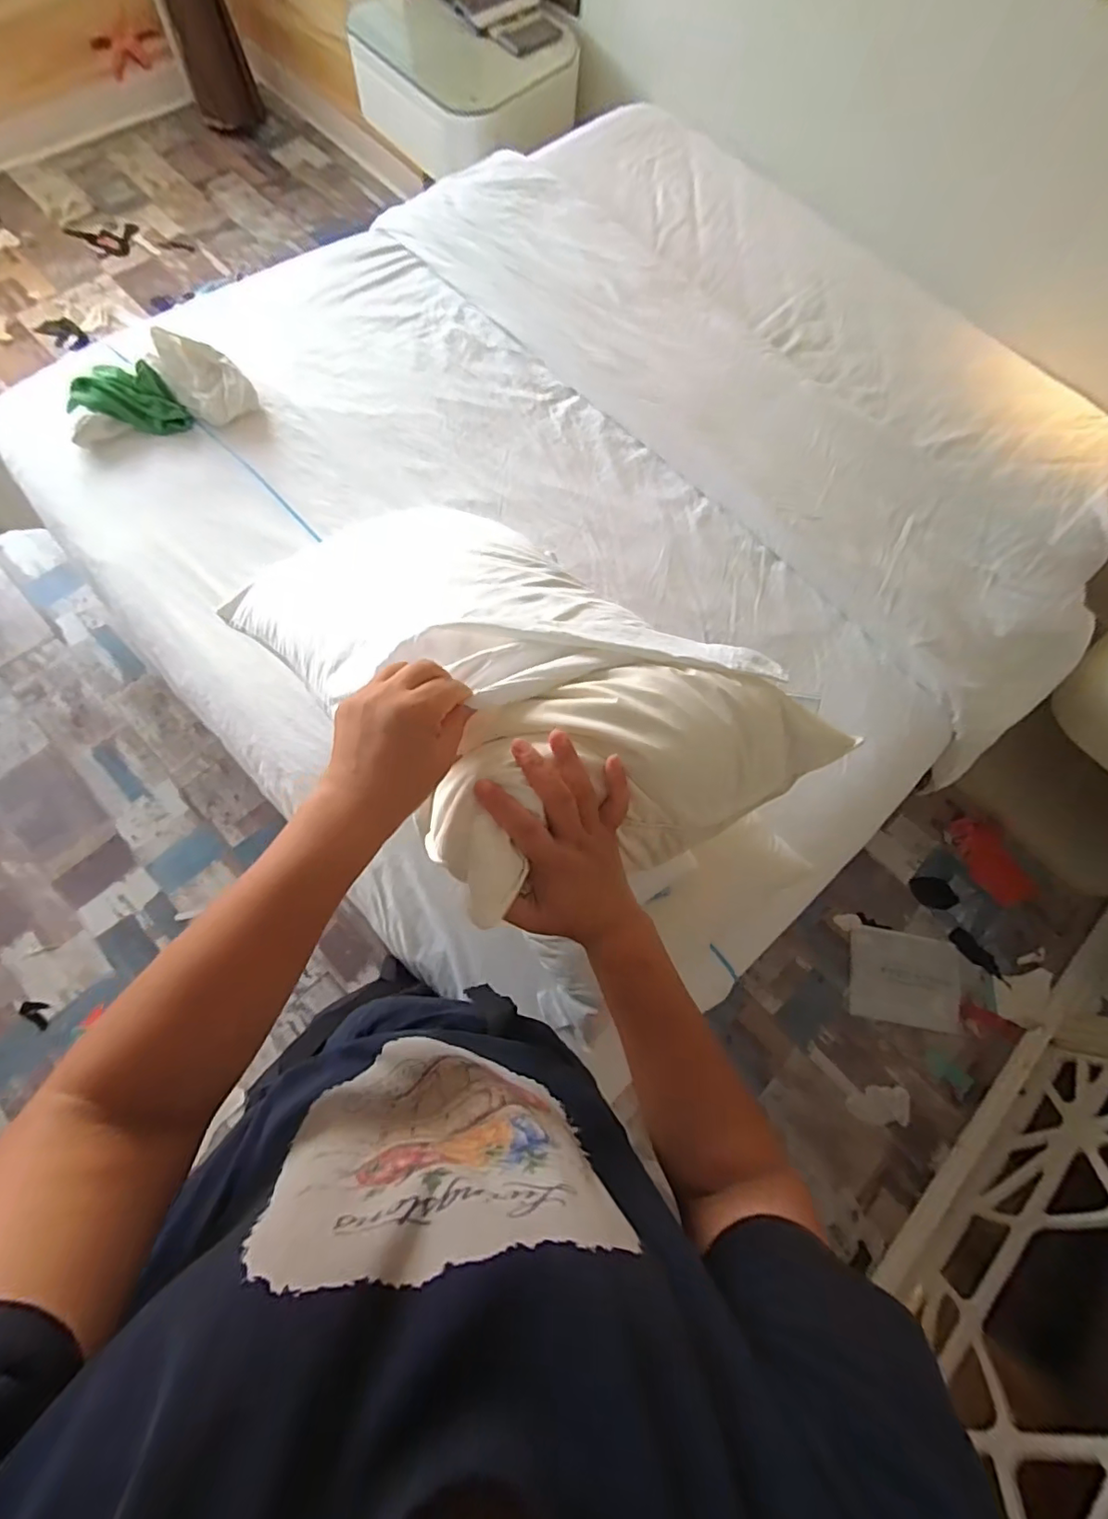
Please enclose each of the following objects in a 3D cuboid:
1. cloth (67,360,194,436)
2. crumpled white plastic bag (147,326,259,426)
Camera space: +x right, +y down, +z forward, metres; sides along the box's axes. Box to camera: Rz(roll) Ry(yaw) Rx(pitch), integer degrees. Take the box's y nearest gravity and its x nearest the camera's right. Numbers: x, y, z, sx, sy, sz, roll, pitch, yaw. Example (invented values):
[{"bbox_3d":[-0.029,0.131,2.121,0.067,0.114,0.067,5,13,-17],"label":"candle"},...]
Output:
[{"bbox_3d":[-0.794,-0.683,1.023,0.201,0.057,0.115,13,71,0],"label":"cloth"},{"bbox_3d":[-0.672,-0.735,1.040,0.122,0.071,0.170,-43,80,-16],"label":"crumpled white plastic bag"}]

